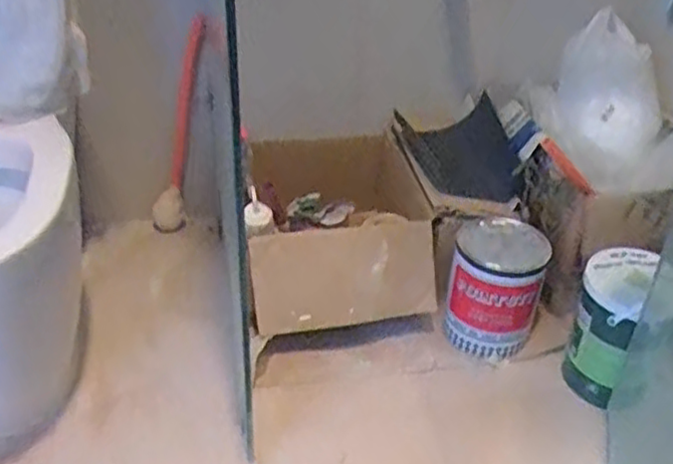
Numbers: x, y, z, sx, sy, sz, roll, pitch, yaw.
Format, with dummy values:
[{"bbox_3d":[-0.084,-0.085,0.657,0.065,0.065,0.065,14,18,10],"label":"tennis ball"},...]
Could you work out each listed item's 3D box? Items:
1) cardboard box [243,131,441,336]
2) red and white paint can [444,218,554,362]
[{"bbox_3d":[0.003,-0.009,1.439,0.355,0.184,0.465,-2,35,-6],"label":"cardboard box"},{"bbox_3d":[0.291,0.109,1.319,0.154,0.206,0.147,2,35,-1],"label":"red and white paint can"}]

